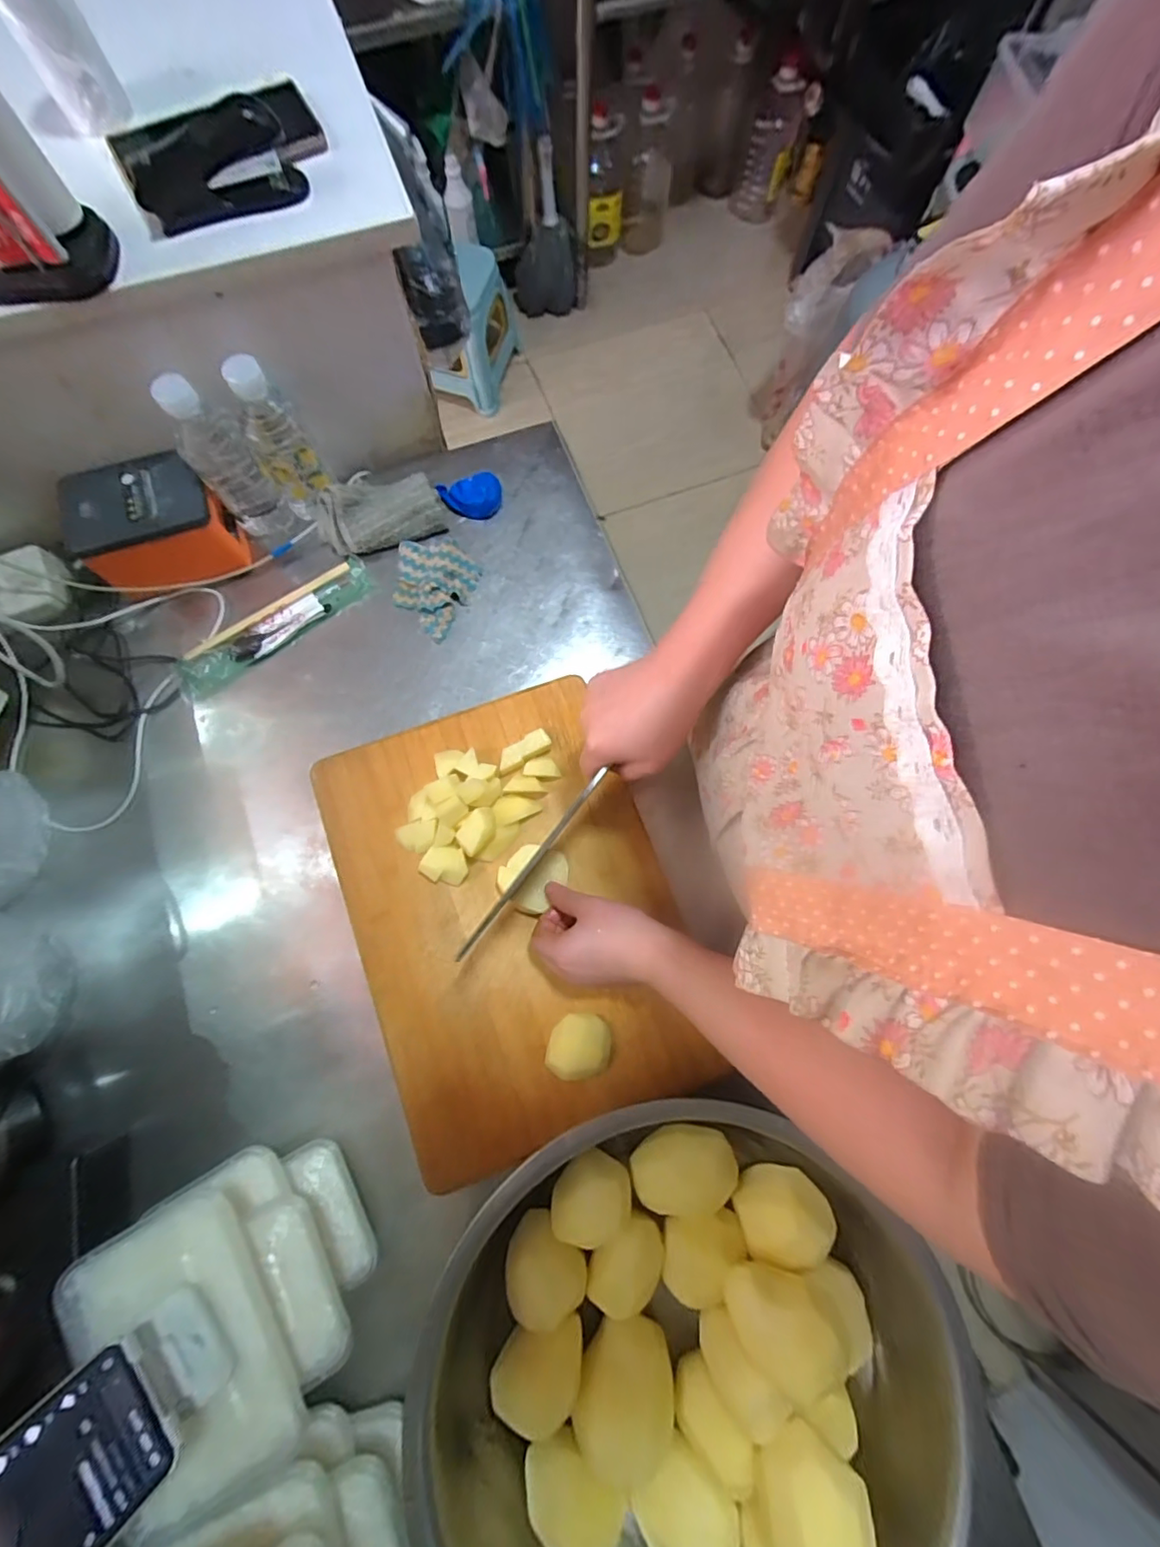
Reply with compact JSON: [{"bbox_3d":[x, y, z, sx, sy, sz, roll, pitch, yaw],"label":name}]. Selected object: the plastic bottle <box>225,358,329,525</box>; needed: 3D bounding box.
[{"bbox_3d":[-0.303,-0.331,0.545,0.056,0.148,0.057,-35,80,-8],"label":"plastic bottle"}]

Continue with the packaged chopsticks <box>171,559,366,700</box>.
[{"bbox_3d":[-0.330,-0.159,0.585,0.222,0.011,0.052,-35,80,-8],"label":"packaged chopsticks"}]

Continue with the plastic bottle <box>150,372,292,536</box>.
[{"bbox_3d":[-0.358,-0.316,0.543,0.062,0.152,0.062,0,77,-1],"label":"plastic bottle"}]

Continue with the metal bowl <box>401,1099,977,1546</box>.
[{"bbox_3d":[0.084,0.454,0.412,0.357,0.101,0.372,22,78,4],"label":"metal bowl"}]

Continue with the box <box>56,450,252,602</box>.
[{"bbox_3d":[-0.440,-0.259,0.564,0.136,0.075,0.100,-23,78,-6],"label":"box"}]

